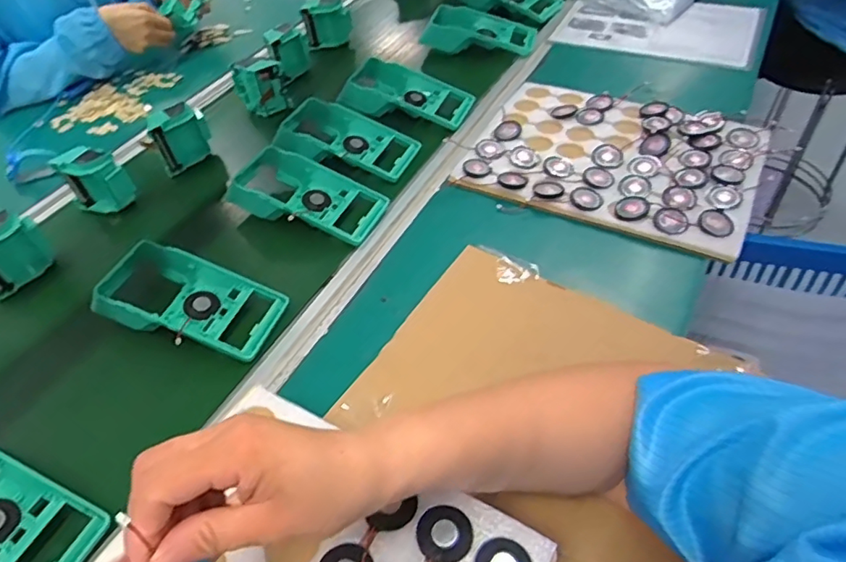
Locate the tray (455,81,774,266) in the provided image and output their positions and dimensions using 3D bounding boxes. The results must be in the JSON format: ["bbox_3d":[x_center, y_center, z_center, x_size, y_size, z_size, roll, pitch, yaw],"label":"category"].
[{"bbox_3d":[0.229,-0.157,0.658,0.317,0.023,0.239,19,51,22],"label":"tray"}]

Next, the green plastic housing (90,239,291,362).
[{"bbox_3d":[-0.234,0.018,0.543,0.181,0.046,0.087,12,48,16],"label":"green plastic housing"}]

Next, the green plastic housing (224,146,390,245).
[{"bbox_3d":[-0.139,-0.107,0.646,0.186,0.040,0.091,14,49,18],"label":"green plastic housing"}]

